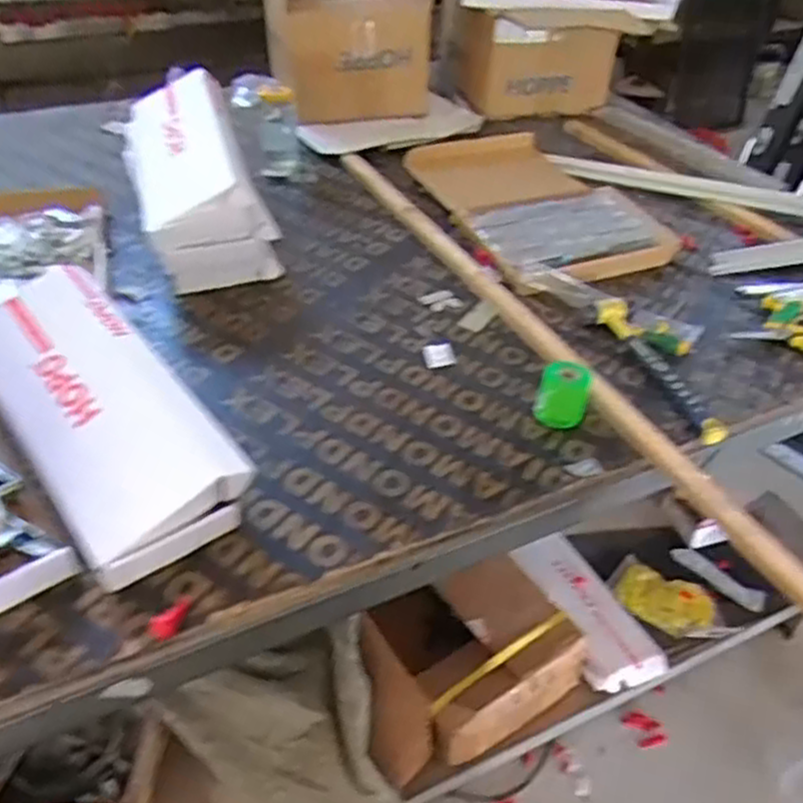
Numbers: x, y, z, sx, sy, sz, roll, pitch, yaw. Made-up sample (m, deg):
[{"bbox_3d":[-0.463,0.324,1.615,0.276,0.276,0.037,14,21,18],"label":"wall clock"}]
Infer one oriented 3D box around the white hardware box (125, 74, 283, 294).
[{"bbox_3d":[-0.301,-0.337,1.116,0.158,0.166,0.457,-11,44,-15],"label":"white hardware box"}]

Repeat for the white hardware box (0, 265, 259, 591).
[{"bbox_3d":[-0.323,0.002,0.800,0.156,0.076,0.417,-26,49,-29],"label":"white hardware box"}]

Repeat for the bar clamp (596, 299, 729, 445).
[{"bbox_3d":[0.341,-0.051,0.934,0.099,0.031,0.238,-15,45,-19],"label":"bar clamp"}]

